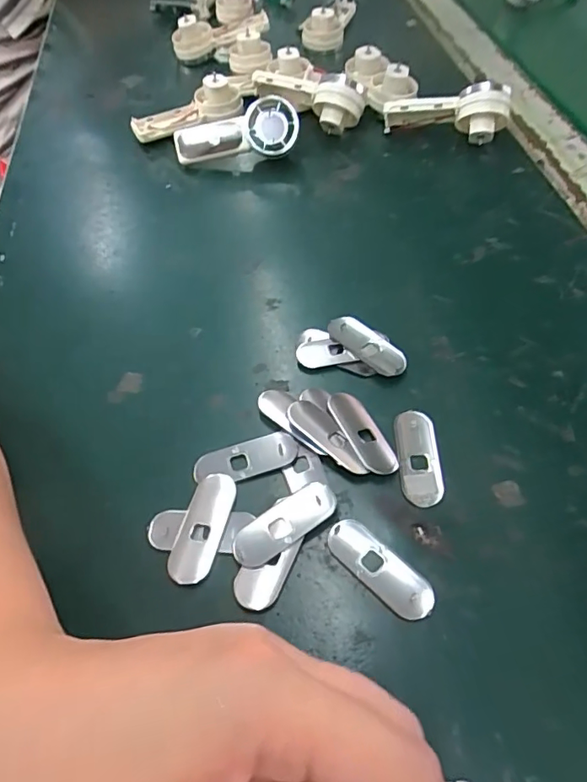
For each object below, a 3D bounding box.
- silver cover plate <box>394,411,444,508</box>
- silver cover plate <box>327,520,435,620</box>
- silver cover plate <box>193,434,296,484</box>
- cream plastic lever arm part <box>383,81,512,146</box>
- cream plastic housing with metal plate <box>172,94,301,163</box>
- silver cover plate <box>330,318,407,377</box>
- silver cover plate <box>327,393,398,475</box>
[{"bbox_3d":[0.060,0.032,0.248,0.020,0.004,0.049,-2,54,3],"label":"silver cover plate"},{"bbox_3d":[0.037,0.075,0.219,0.051,0.004,0.018,37,64,26],"label":"silver cover plate"},{"bbox_3d":[-0.023,0.032,0.251,0.050,0.004,0.017,-16,55,-7],"label":"silver cover plate"},{"bbox_3d":[0.118,-0.215,0.400,0.092,0.040,0.027,7,55,9],"label":"cream plastic lever arm part"},{"bbox_3d":[-0.045,-0.196,0.398,0.096,0.043,0.023,-1,54,4],"label":"cream plastic housing with metal plate"},{"bbox_3d":[0.041,-0.025,0.286,0.018,0.007,0.050,-39,61,-22],"label":"silver cover plate"},{"bbox_3d":[0.033,0.020,0.255,0.017,0.006,0.049,-23,56,-12],"label":"silver cover plate"}]

